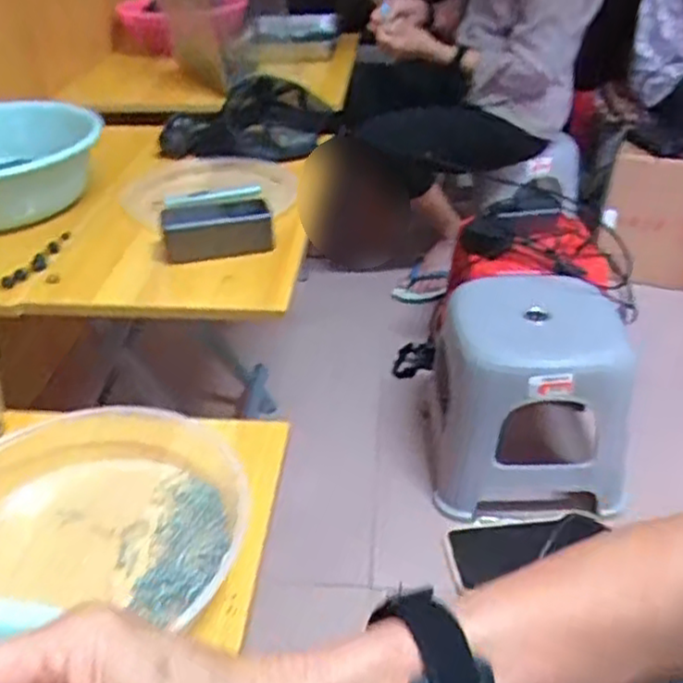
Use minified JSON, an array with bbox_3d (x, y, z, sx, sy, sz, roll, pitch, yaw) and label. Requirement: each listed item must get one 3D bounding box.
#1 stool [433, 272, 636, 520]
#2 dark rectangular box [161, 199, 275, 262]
[{"bbox_3d":[0.314,0.091,1.164,0.299,0.314,0.268,3,36,6],"label":"stool"},{"bbox_3d":[-0.149,-0.135,0.845,0.128,0.051,0.061,-11,37,-13],"label":"dark rectangular box"}]

